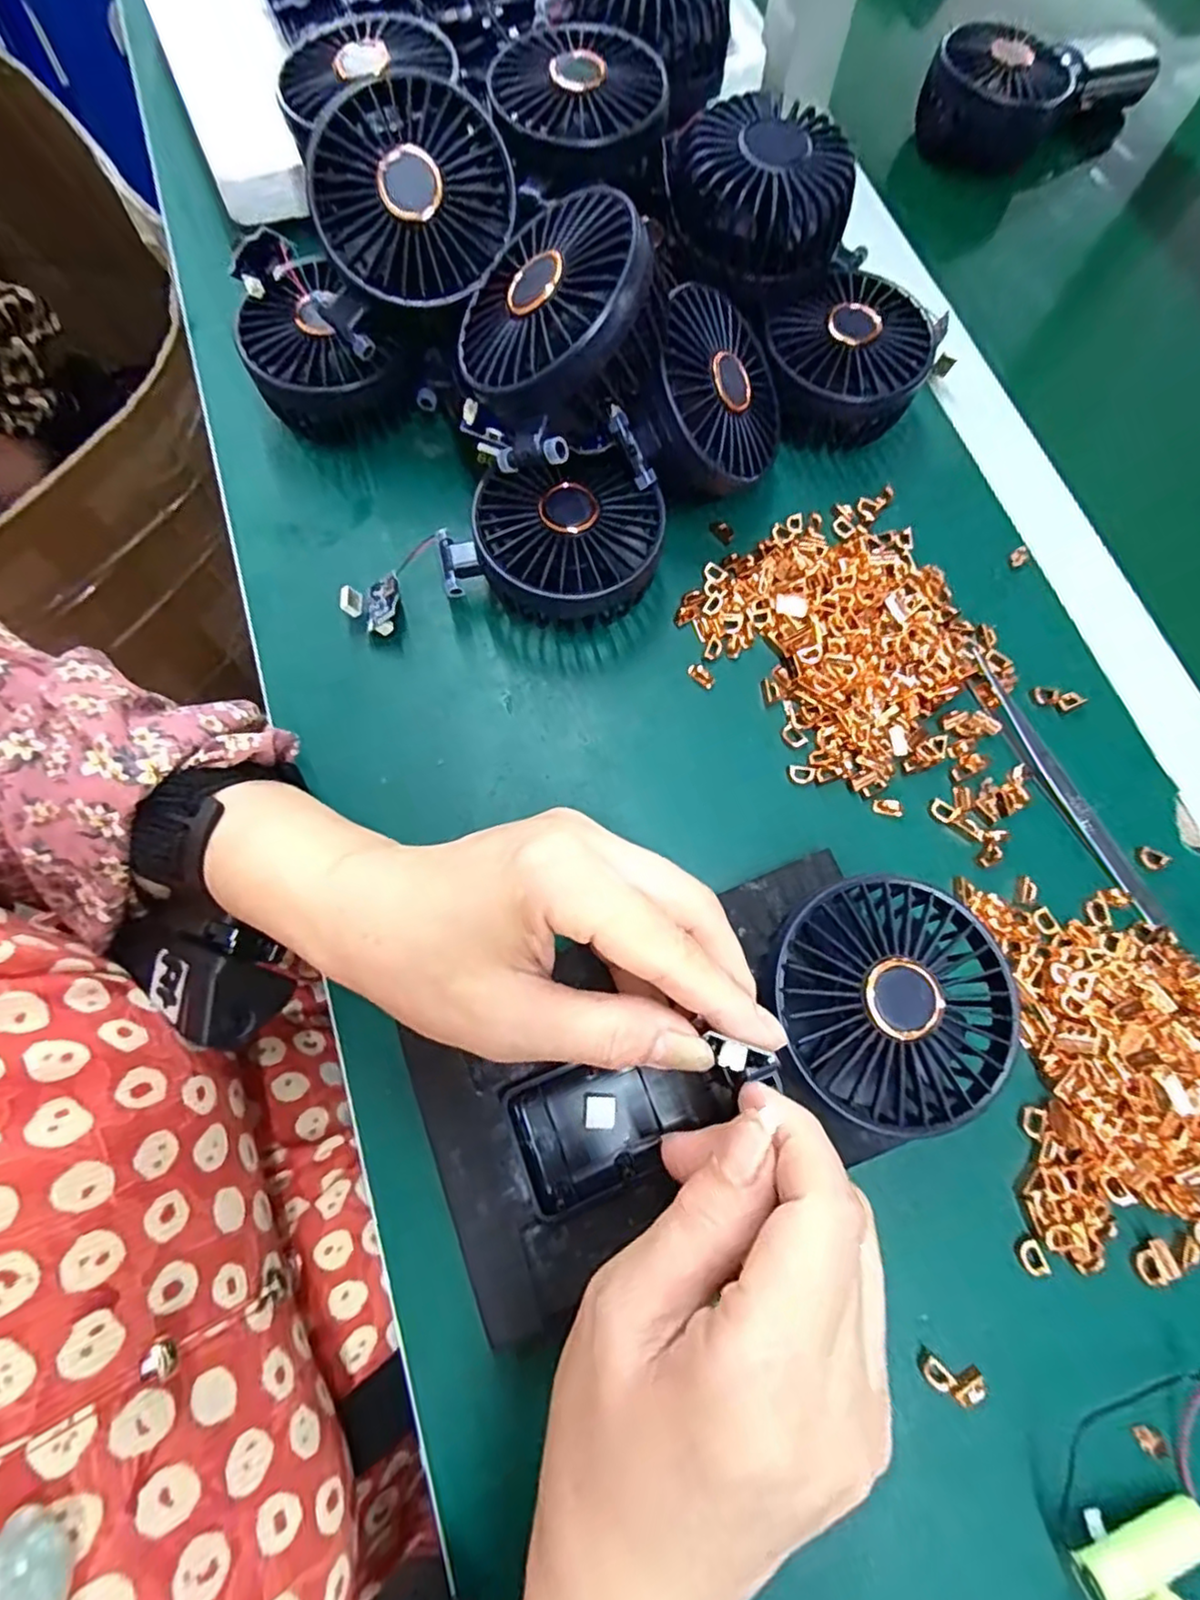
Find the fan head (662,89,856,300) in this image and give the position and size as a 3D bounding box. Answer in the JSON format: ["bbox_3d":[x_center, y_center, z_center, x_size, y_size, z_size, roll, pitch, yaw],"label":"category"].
[{"bbox_3d":[0.075,-0.295,0.318,0.091,0.038,0.075,11,71,3],"label":"fan head"}]

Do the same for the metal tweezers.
[{"bbox_3d":[0.217,-0.009,0.310,0.016,0.005,0.148,-23,75,-7],"label":"metal tweezers"}]

